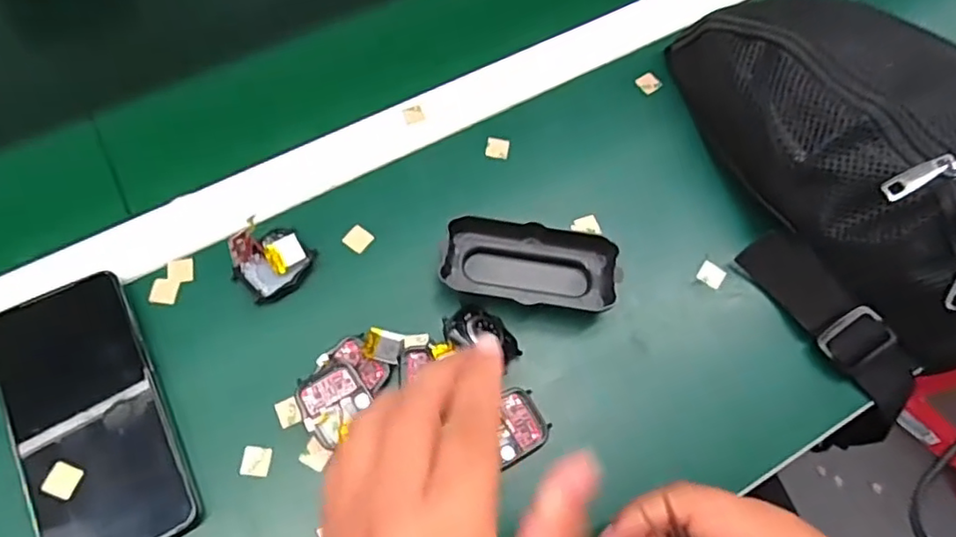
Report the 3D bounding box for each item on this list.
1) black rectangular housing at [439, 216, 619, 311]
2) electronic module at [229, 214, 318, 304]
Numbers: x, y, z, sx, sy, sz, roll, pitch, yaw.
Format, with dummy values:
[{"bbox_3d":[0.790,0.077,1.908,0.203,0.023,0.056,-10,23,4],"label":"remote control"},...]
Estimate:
[{"bbox_3d":[0.034,-0.004,0.393,0.107,0.020,0.051,8,67,1],"label":"black rectangular housing"},{"bbox_3d":[-0.130,-0.007,0.377,0.035,0.034,0.046,41,71,14],"label":"electronic module"}]

